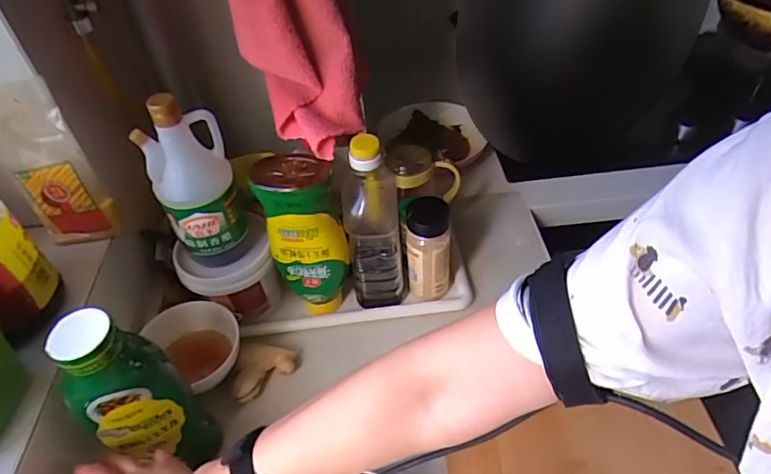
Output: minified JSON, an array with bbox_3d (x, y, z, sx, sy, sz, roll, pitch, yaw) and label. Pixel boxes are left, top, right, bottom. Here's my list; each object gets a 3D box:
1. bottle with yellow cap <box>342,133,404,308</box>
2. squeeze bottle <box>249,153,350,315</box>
[{"bbox_3d":[-0.017,-0.018,0.680,0.069,0.243,0.075,-7,44,-1],"label":"bottle with yellow cap"},{"bbox_3d":[-0.101,0.011,0.669,0.084,0.235,0.076,-25,47,-19],"label":"squeeze bottle"}]

